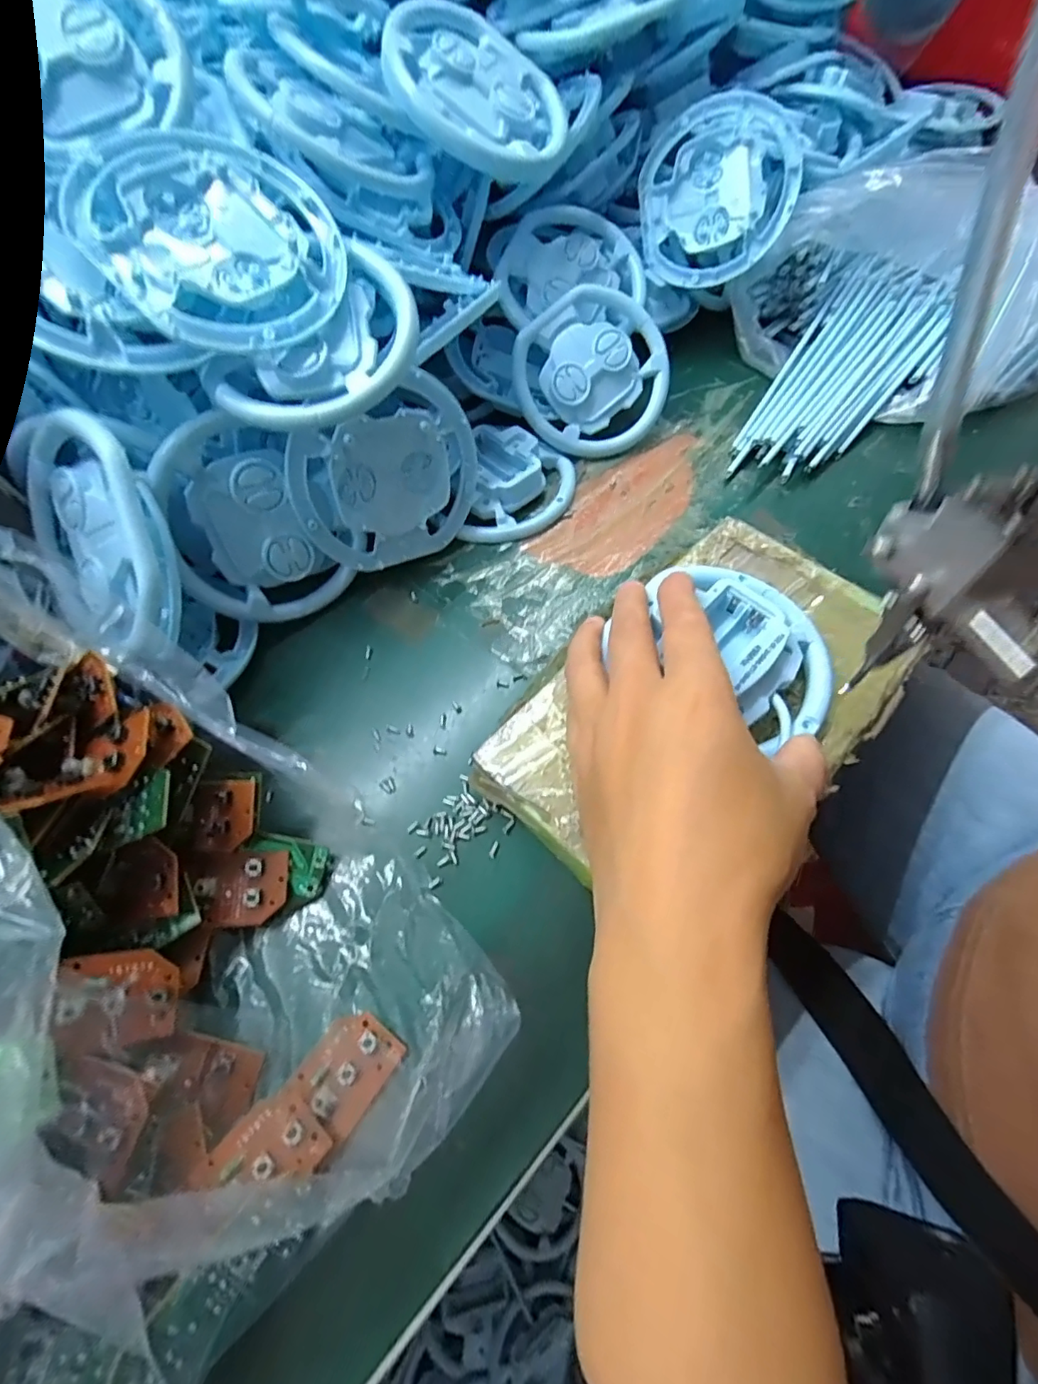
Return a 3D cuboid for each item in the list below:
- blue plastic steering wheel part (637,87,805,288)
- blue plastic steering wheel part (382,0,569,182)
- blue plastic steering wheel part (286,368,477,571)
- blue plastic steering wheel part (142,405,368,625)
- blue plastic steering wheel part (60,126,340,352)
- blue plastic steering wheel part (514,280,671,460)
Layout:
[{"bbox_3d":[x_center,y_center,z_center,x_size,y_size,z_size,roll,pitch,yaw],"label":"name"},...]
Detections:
[{"bbox_3d":[0.135,-0.342,0.367,0.103,0.102,0.014,-3,18,23],"label":"blue plastic steering wheel part"},{"bbox_3d":[-0.022,-0.330,0.296,0.100,0.014,0.089,2,83,-19],"label":"blue plastic steering wheel part"},{"bbox_3d":[-0.069,-0.113,0.296,0.102,0.086,0.018,-34,46,-15],"label":"blue plastic steering wheel part"},{"bbox_3d":[-0.139,-0.081,0.278,0.076,0.102,0.020,-43,42,-5],"label":"blue plastic steering wheel part"},{"bbox_3d":[-0.129,-0.195,0.231,0.098,0.010,0.098,3,81,-19],"label":"blue plastic steering wheel part"},{"bbox_3d":[0.048,-0.211,0.358,0.102,0.014,0.101,7,99,-8],"label":"blue plastic steering wheel part"}]

